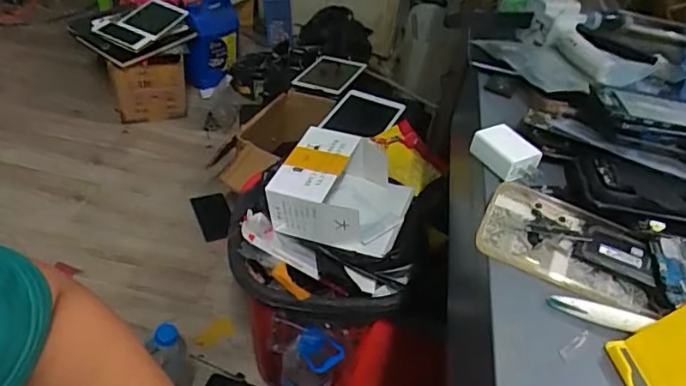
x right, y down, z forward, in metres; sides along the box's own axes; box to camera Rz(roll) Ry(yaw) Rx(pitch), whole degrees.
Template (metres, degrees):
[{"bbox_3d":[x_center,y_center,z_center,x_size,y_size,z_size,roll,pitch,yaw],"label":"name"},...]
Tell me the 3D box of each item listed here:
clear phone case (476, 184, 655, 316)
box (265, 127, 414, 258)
[{"bbox_3d":[0.177,0.038,0.422,0.129,0.018,0.088,21,43,18],"label":"clear phone case"},{"bbox_3d":[0.002,-0.005,0.859,0.206,0.096,0.165,16,41,8],"label":"box"}]

